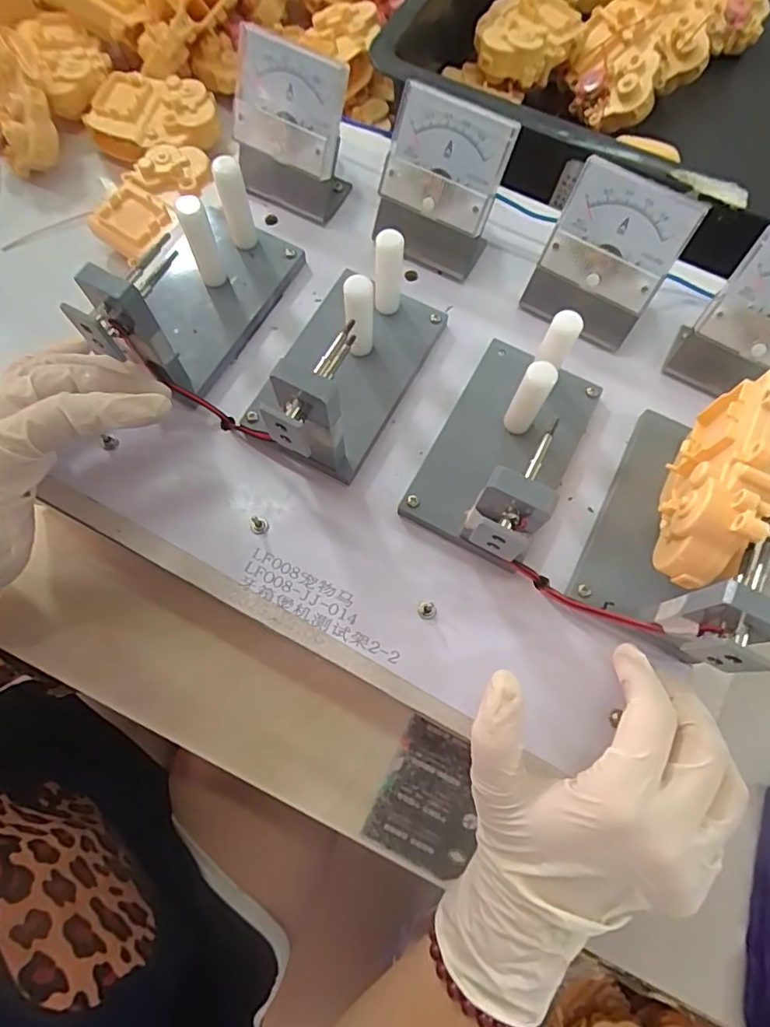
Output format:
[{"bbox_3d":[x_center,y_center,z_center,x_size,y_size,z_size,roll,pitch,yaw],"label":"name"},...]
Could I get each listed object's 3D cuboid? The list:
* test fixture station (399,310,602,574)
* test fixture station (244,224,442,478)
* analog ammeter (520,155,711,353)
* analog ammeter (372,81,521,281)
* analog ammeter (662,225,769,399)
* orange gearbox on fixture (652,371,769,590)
[{"bbox_3d":[0.063,-0.039,0.262,0.068,0.079,0.127,28,73,6],"label":"test fixture station"},{"bbox_3d":[-0.022,-0.082,0.271,0.068,0.079,0.126,25,73,6],"label":"test fixture station"},{"bbox_3d":[0.117,-0.136,0.298,0.068,0.072,0.043,28,73,7],"label":"analog ammeter"},{"bbox_3d":[0.030,-0.182,0.307,0.064,0.069,0.042,21,73,4],"label":"analog ammeter"},{"bbox_3d":[0.198,-0.095,0.287,0.066,0.072,0.039,34,74,8],"label":"analog ammeter"},{"bbox_3d":[0.146,-0.014,0.241,0.031,0.058,0.094,34,74,8],"label":"orange gearbox on fixture"}]

